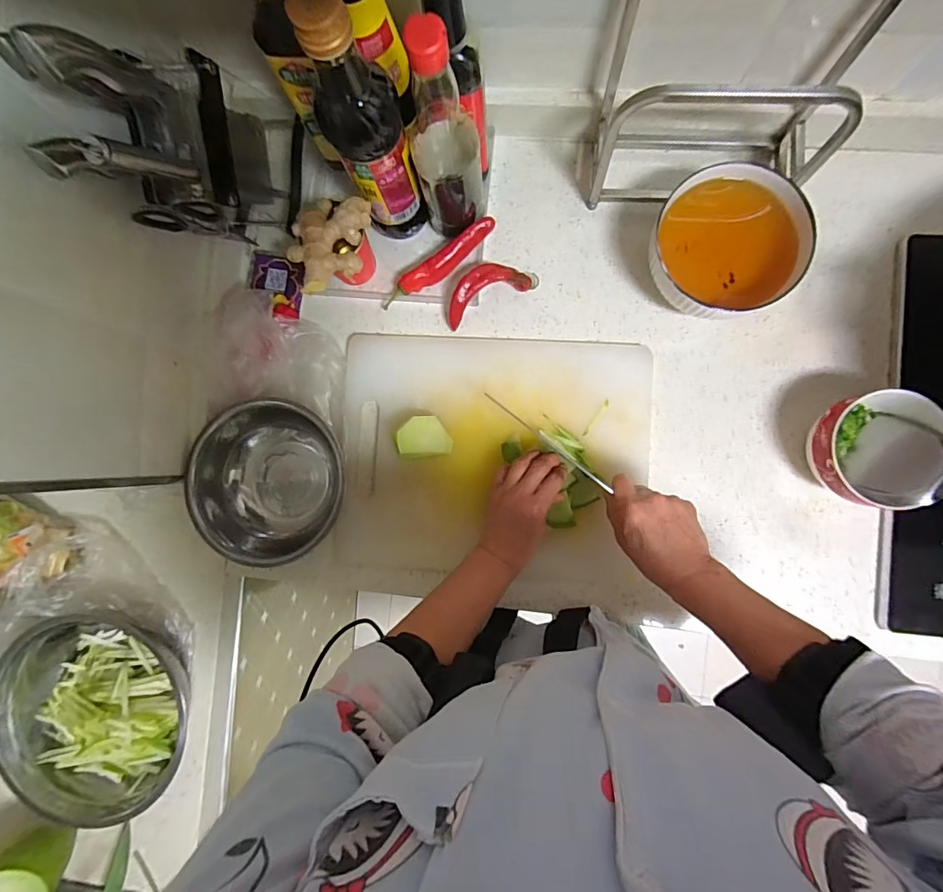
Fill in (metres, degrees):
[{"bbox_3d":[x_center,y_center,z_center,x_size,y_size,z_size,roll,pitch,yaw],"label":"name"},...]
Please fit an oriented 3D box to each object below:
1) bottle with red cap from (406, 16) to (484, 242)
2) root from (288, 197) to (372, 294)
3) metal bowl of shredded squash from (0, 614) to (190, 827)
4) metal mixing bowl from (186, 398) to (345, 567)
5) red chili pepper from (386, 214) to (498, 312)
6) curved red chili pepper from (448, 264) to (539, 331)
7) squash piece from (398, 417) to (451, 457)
[{"bbox_3d":[-0.025,-0.290,0.451,0.068,0.248,0.058,-12,87,3],"label":"bottle with red cap"},{"bbox_3d":[-0.151,-0.213,0.481,0.074,0.029,0.099,14,90,5],"label":"root"},{"bbox_3d":[-0.444,0.310,0.543,0.215,0.086,0.218,0,89,4],"label":"metal bowl of shredded squash"},{"bbox_3d":[-0.244,0.037,0.540,0.166,0.071,0.176,0,89,4],"label":"metal mixing bowl"},{"bbox_3d":[-0.040,-0.219,0.551,0.160,0.017,0.024,-33,87,12],"label":"red chili pepper"},{"bbox_3d":[0.020,-0.190,0.551,0.119,0.037,0.046,-26,86,2],"label":"curved red chili pepper"},{"bbox_3d":[-0.054,-0.010,0.532,0.057,0.046,0.049,-7,87,3],"label":"squash piece"}]

